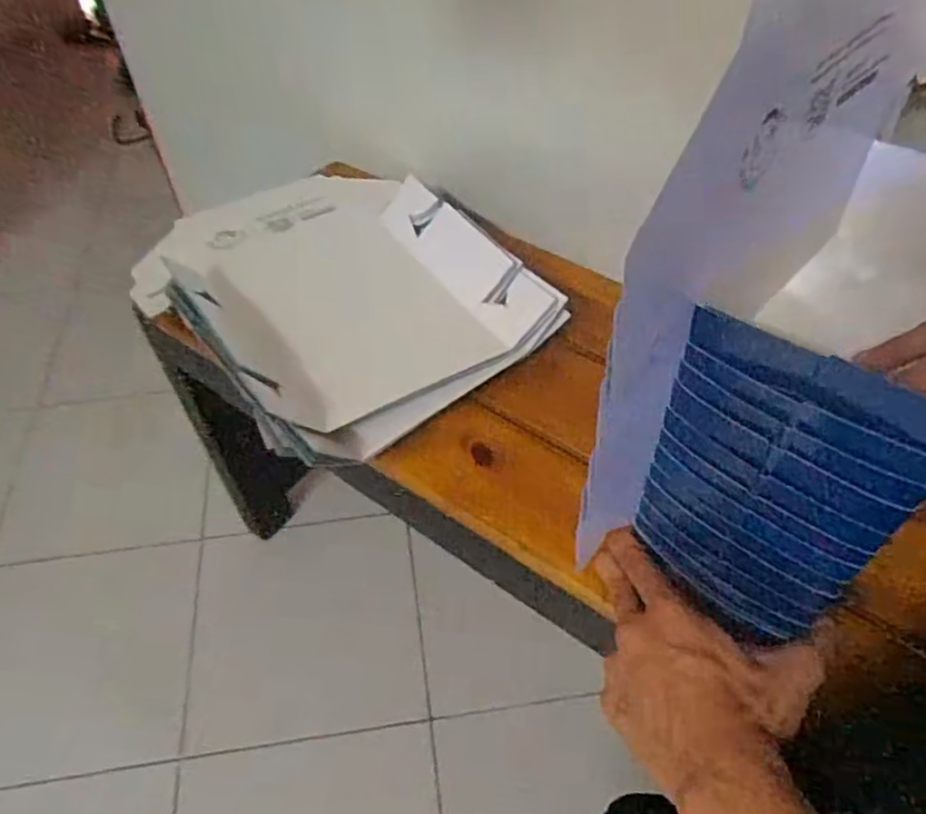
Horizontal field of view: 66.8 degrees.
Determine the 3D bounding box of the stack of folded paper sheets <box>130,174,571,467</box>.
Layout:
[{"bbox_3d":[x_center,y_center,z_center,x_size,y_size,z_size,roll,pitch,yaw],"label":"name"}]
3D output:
[{"bbox_3d":[-0.119,-0.123,0.643,0.292,0.064,0.333,-35,58,-24],"label":"stack of folded paper sheets"}]

